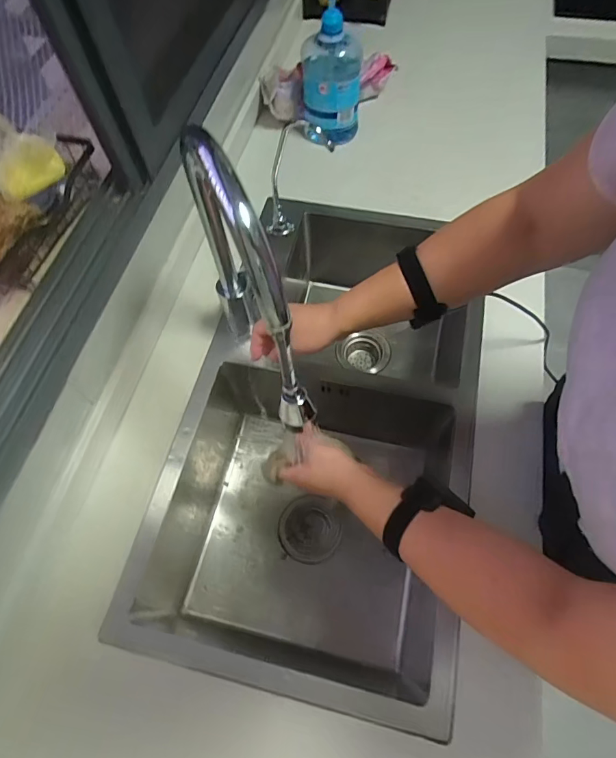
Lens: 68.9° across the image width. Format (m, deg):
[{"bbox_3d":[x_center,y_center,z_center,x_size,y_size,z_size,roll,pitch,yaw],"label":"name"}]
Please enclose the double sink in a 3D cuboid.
[{"bbox_3d":[0.034,0.055,0.759,0.421,0.239,0.704,14,65,9],"label":"double sink"}]

